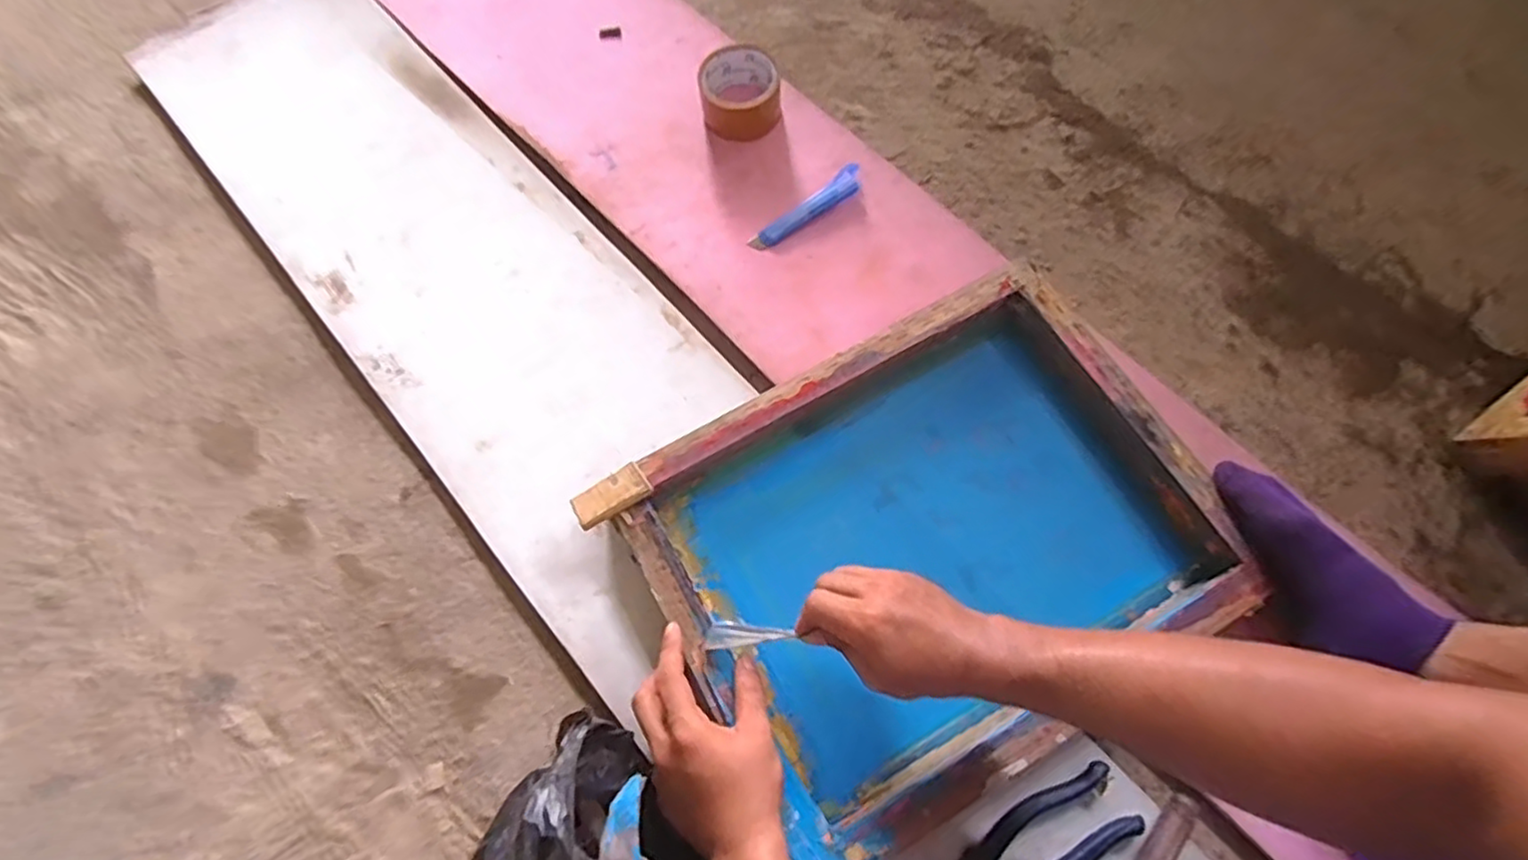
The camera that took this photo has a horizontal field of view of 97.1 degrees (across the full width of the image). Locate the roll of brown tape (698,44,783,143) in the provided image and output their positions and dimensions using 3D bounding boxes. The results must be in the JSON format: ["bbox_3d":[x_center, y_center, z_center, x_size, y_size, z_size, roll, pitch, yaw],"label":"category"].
[{"bbox_3d":[-0.025,-0.369,0.738,0.086,0.052,0.083,0,70,-1],"label":"roll of brown tape"}]

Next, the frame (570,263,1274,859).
[{"bbox_3d":[0.136,0.088,0.575,0.442,0.055,0.350,-29,73,-10],"label":"frame"}]

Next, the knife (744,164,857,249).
[{"bbox_3d":[0.046,-0.232,0.711,0.142,0.013,0.026,-37,75,-13],"label":"knife"}]

